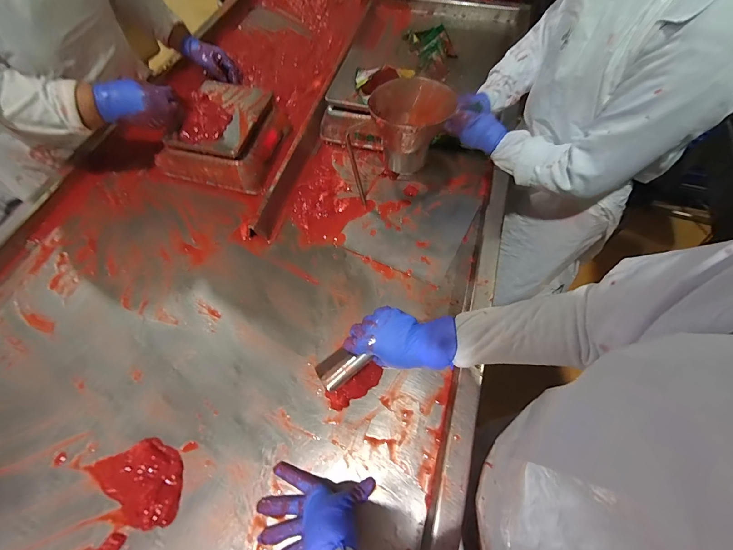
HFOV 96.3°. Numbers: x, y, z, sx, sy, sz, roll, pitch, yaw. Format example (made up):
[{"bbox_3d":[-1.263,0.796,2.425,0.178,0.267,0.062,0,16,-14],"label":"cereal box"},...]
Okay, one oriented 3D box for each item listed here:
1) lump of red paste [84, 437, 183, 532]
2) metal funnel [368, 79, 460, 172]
[{"bbox_3d":[-0.366,0.322,0.525,0.168,0.031,0.105,31,68,17],"label":"lump of red paste"},{"bbox_3d":[0.065,-0.254,0.567,0.119,0.102,0.134,31,66,16],"label":"metal funnel"}]

